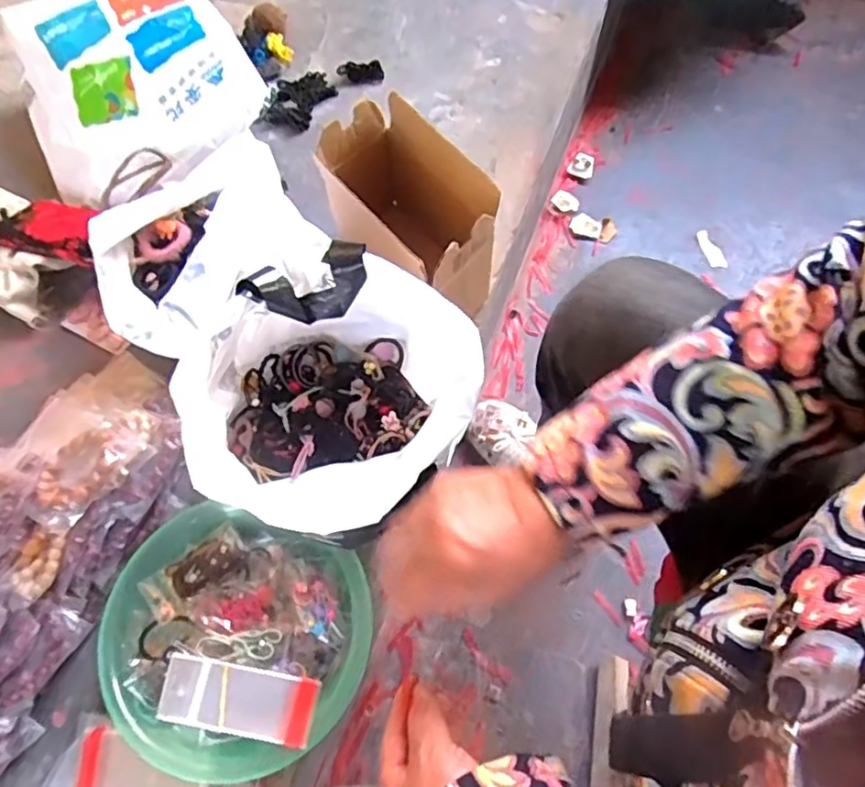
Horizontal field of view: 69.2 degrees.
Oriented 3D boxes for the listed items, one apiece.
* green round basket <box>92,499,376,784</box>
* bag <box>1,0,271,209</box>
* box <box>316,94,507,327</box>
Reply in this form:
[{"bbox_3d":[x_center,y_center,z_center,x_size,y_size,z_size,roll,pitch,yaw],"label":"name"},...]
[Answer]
[{"bbox_3d":[-0.180,0.227,0.580,0.225,0.070,0.211,-1,61,2],"label":"green round basket"},{"bbox_3d":[-0.396,-0.402,0.821,0.281,0.112,0.308,-29,64,-13],"label":"bag"},{"bbox_3d":[-0.030,-0.183,0.717,0.126,0.198,0.222,-32,65,-14],"label":"box"}]

